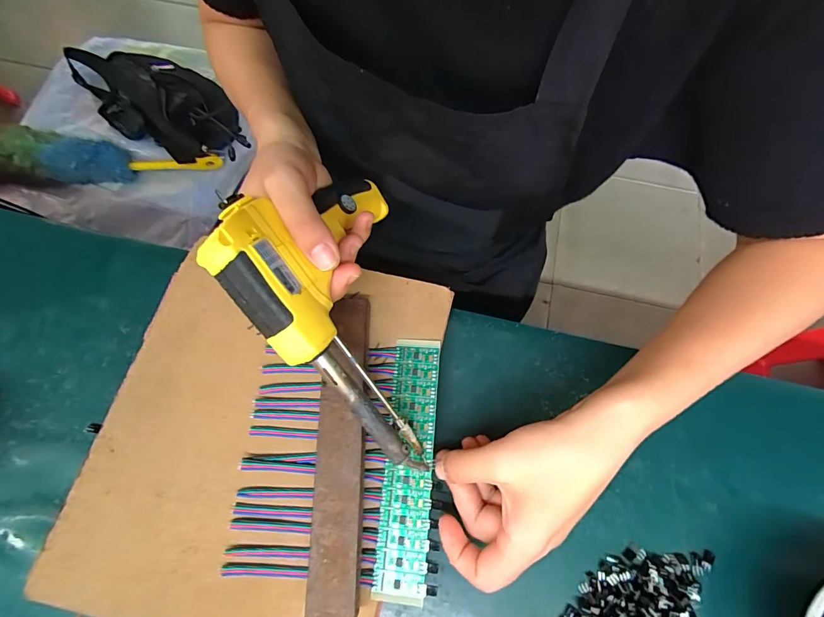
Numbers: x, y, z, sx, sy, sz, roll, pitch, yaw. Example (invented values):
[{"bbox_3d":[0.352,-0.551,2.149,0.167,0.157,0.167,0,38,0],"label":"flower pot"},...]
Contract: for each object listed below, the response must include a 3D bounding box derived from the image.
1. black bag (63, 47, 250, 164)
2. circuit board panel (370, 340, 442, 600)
[{"bbox_3d":[-0.477,-0.401,0.767,0.472,0.093,0.170,29,72,10],"label":"black bag"},{"bbox_3d":[-0.002,0.102,0.272,0.032,0.005,0.163,5,73,2],"label":"circuit board panel"}]

